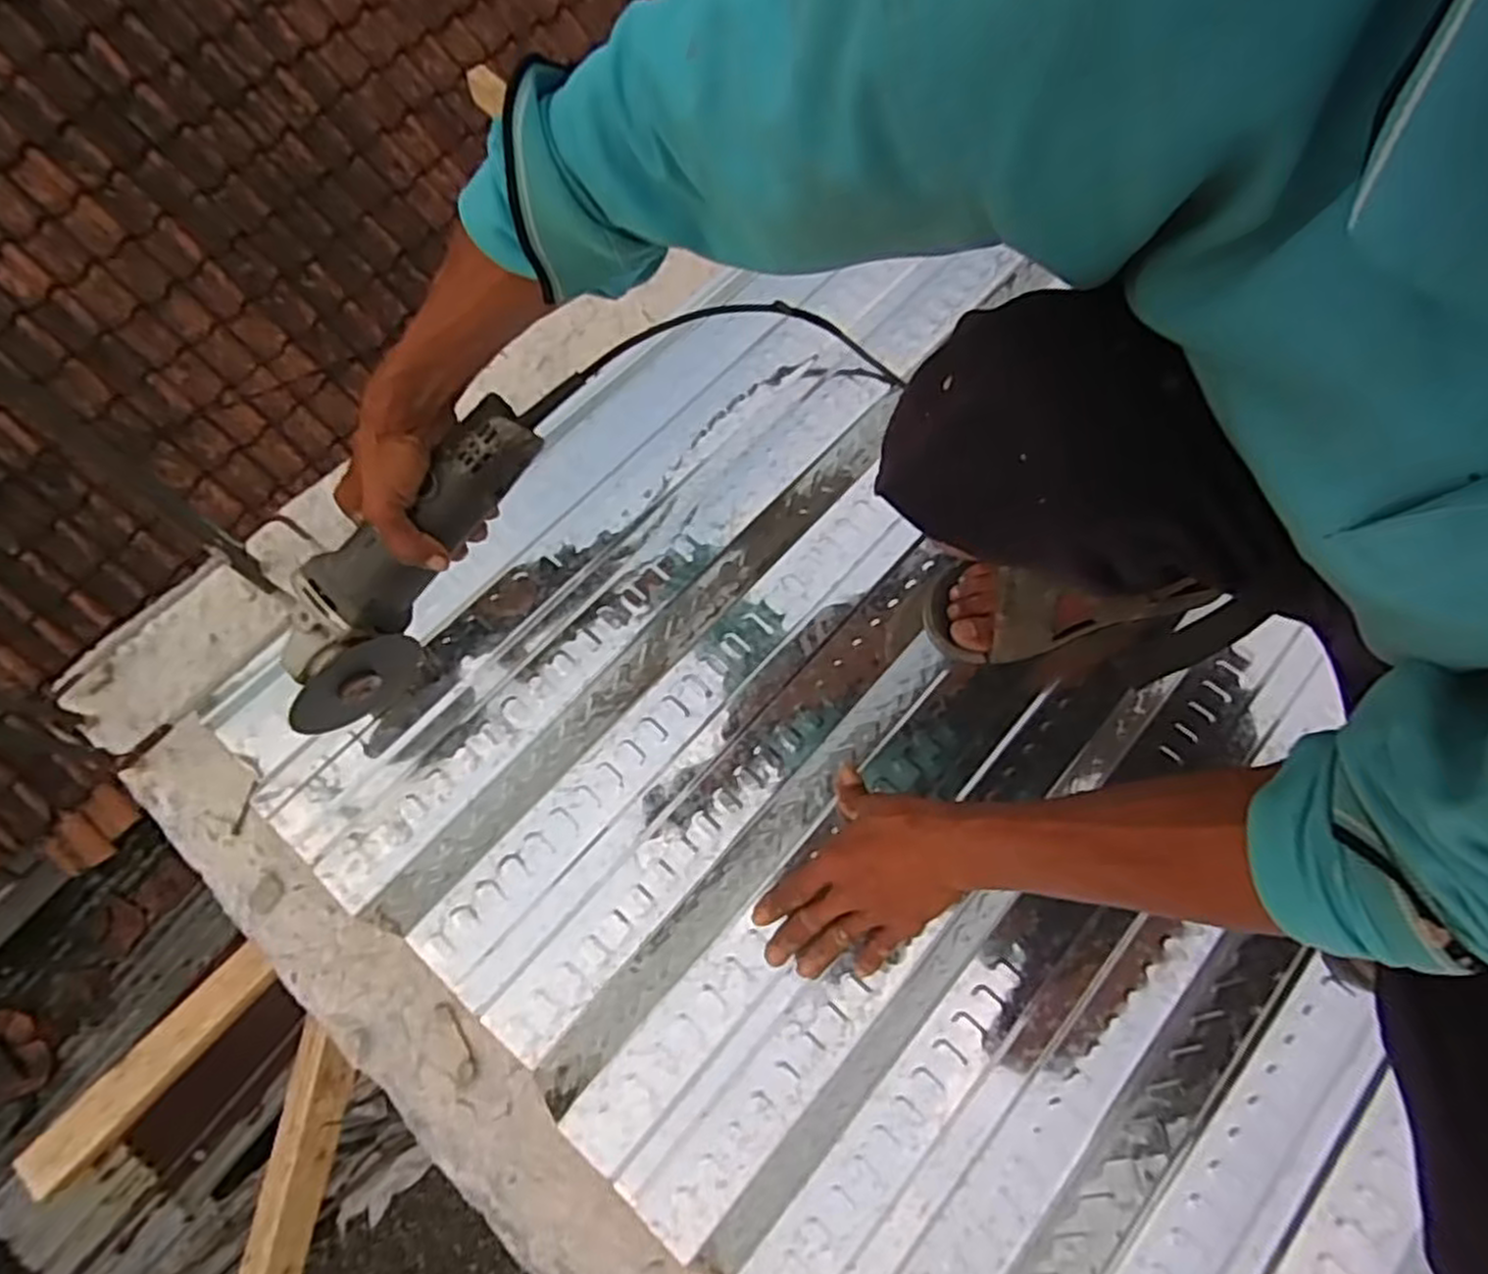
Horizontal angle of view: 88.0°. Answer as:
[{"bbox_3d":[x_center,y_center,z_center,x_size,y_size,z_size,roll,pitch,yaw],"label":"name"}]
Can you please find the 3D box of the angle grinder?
[{"bbox_3d":[-0.243,-0.053,0.575,0.076,0.096,0.265,40,97,11],"label":"angle grinder"}]

